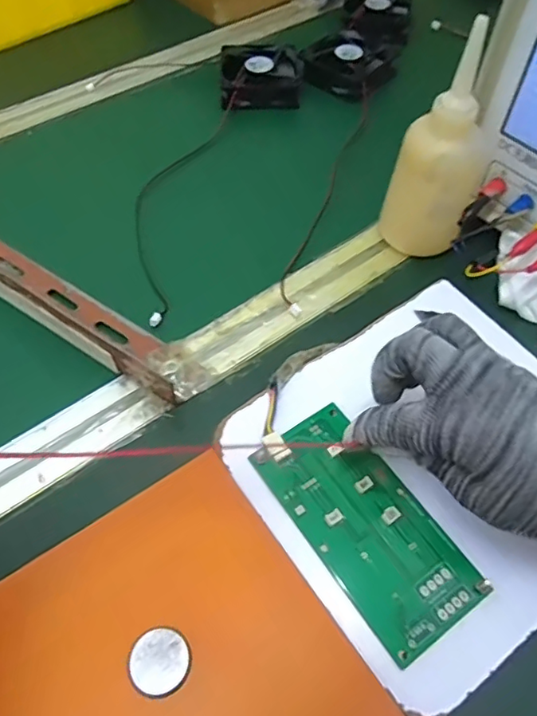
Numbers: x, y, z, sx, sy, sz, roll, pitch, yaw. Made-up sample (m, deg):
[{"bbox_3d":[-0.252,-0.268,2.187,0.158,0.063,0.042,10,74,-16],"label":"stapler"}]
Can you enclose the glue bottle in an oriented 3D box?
[{"bbox_3d":[0.125,-0.147,0.400,0.062,0.144,0.066,21,59,14],"label":"glue bottle"}]

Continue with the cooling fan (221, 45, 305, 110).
[{"bbox_3d":[-0.006,-0.286,0.574,0.081,0.028,0.083,-1,56,1],"label":"cooling fan"}]

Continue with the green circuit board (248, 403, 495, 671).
[{"bbox_3d":[0.053,0.089,0.310,0.064,0.008,0.133,-31,61,-18],"label":"green circuit board"}]

